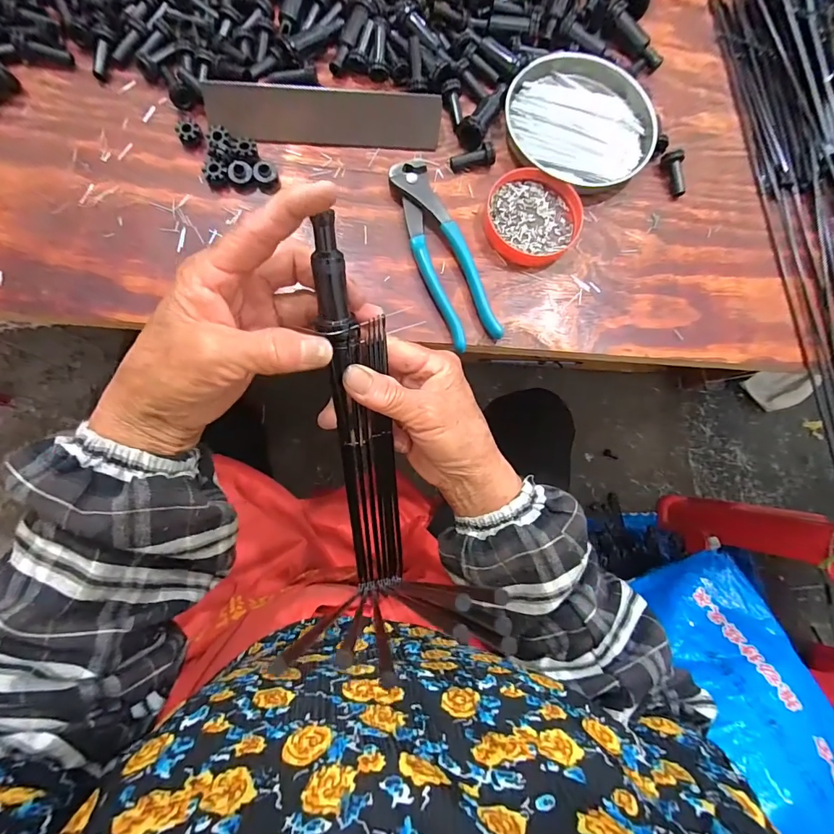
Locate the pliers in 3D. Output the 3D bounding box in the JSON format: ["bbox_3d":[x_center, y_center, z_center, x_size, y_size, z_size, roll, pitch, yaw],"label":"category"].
[{"bbox_3d":[0.019,-0.132,0.339,0.040,0.016,0.160,-22,82,-9],"label":"pliers"}]

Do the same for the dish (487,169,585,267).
[{"bbox_3d":[0.095,-0.166,0.348,0.077,0.012,0.074,1,79,-5],"label":"dish"}]

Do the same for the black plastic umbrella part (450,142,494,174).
[{"bbox_3d":[0.047,-0.219,0.356,0.037,0.014,0.013,-12,84,9],"label":"black plastic umbrella part"}]

